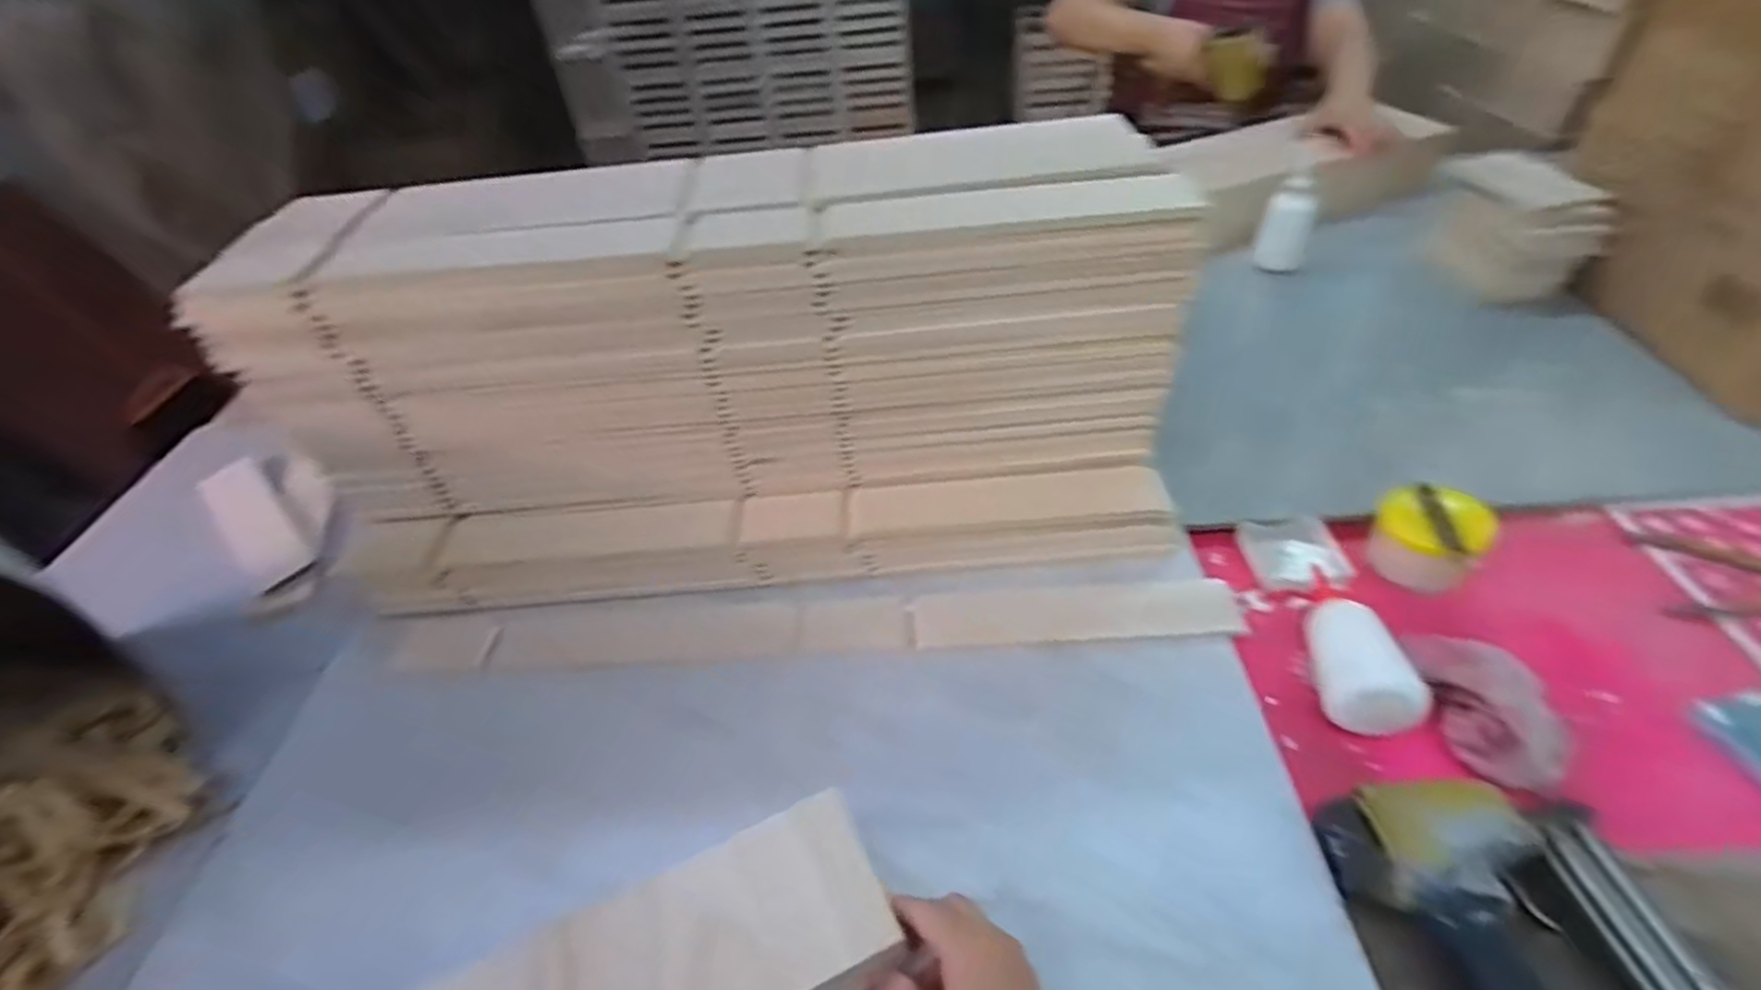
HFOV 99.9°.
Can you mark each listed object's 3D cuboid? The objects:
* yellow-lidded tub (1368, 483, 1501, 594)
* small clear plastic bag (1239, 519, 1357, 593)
[{"bbox_3d":[0.473,0.038,0.645,0.080,0.062,0.080,-4,43,4],"label":"yellow-lidded tub"},{"bbox_3d":[0.390,0.054,0.700,0.078,0.016,0.090,1,44,9],"label":"small clear plastic bag"}]

